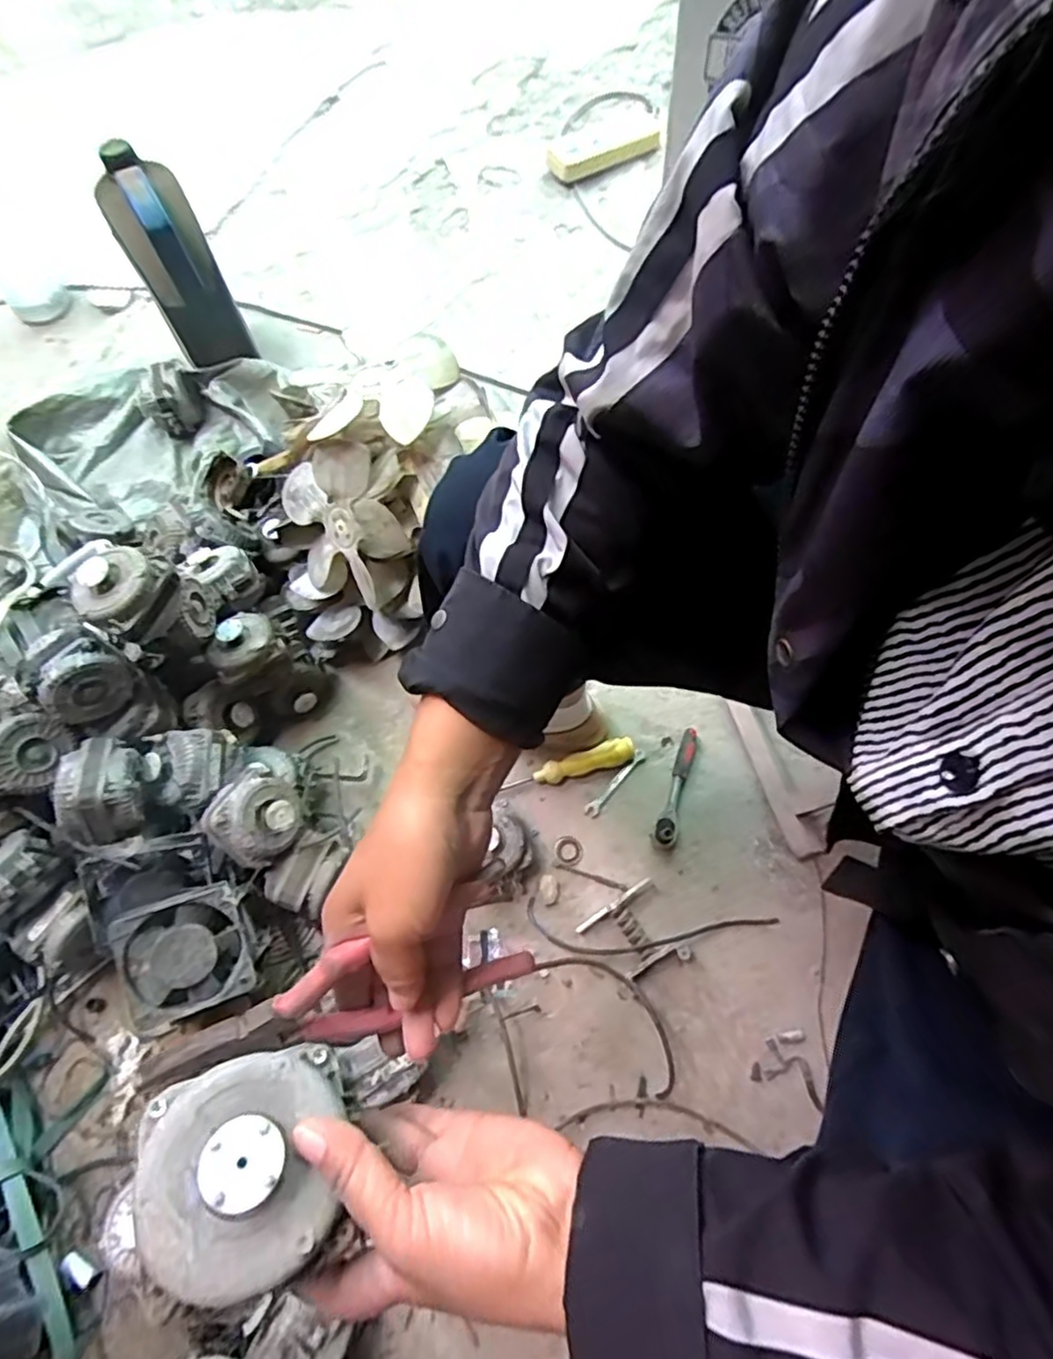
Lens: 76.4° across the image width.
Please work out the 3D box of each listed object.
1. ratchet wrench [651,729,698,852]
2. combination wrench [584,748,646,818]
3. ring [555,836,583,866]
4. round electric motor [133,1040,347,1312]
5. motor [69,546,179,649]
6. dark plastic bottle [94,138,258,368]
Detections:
[{"bbox_3d":[0.182,0.129,0.797,0.027,0.027,0.150,19,67,9],"label":"ratchet wrench"},{"bbox_3d":[0.109,0.126,0.818,0.017,0.004,0.102,43,76,2],"label":"combination wrench"},{"bbox_3d":[0.050,0.202,0.789,0.032,0.004,0.034,0,66,1],"label":"ring"},{"bbox_3d":[-0.113,0.199,0.278,0.082,0.048,0.082,9,49,-11],"label":"round electric motor"},{"bbox_3d":[-0.385,-0.082,0.647,0.068,0.068,0.081,23,70,10],"label":"motor"},{"bbox_3d":[-0.496,-0.583,0.939,0.098,0.268,0.127,-13,44,8],"label":"dark plastic bottle"}]

